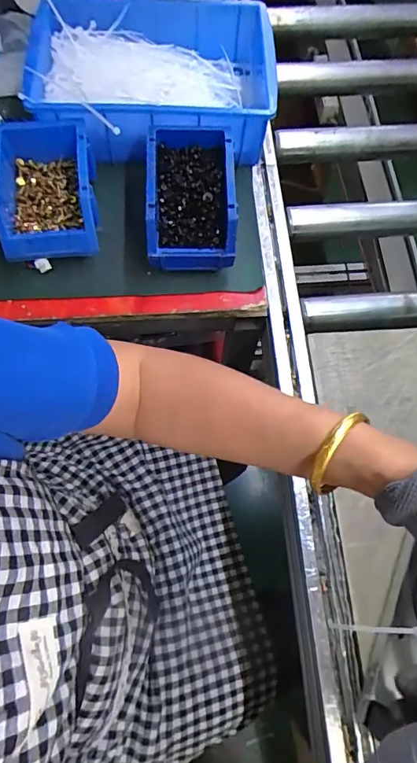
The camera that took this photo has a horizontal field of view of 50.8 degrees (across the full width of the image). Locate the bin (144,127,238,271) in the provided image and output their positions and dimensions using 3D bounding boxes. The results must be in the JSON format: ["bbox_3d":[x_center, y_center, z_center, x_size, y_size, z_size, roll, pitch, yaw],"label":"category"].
[{"bbox_3d":[-0.021,-0.218,0.520,0.099,0.059,0.161,-1,70,-2],"label":"bin"}]

